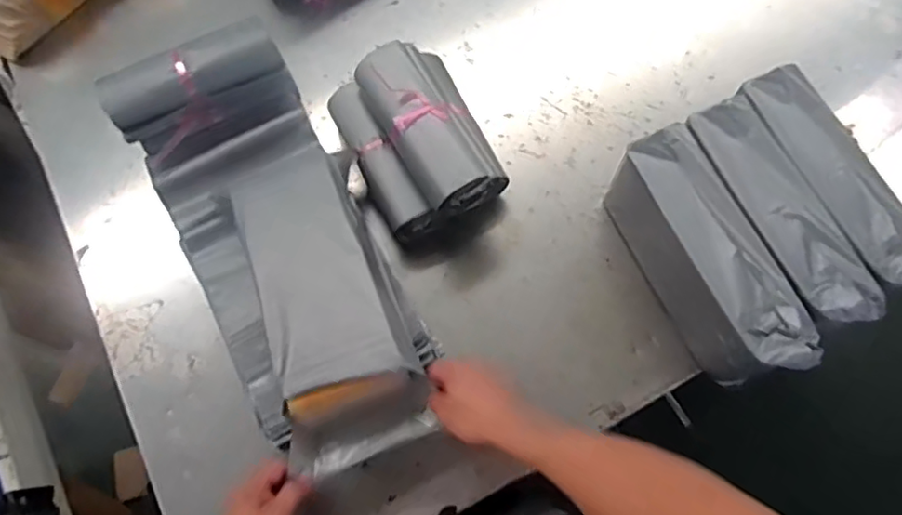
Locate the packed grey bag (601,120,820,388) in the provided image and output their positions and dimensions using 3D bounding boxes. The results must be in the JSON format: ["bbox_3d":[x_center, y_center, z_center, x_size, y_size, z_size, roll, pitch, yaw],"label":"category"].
[{"bbox_3d":[0.310,0.001,0.746,0.091,0.143,0.302,-22,71,-8],"label":"packed grey bag"}]

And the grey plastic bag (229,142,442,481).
[{"bbox_3d":[-0.154,0.049,0.720,0.152,0.089,0.393,-19,76,-7],"label":"grey plastic bag"}]

